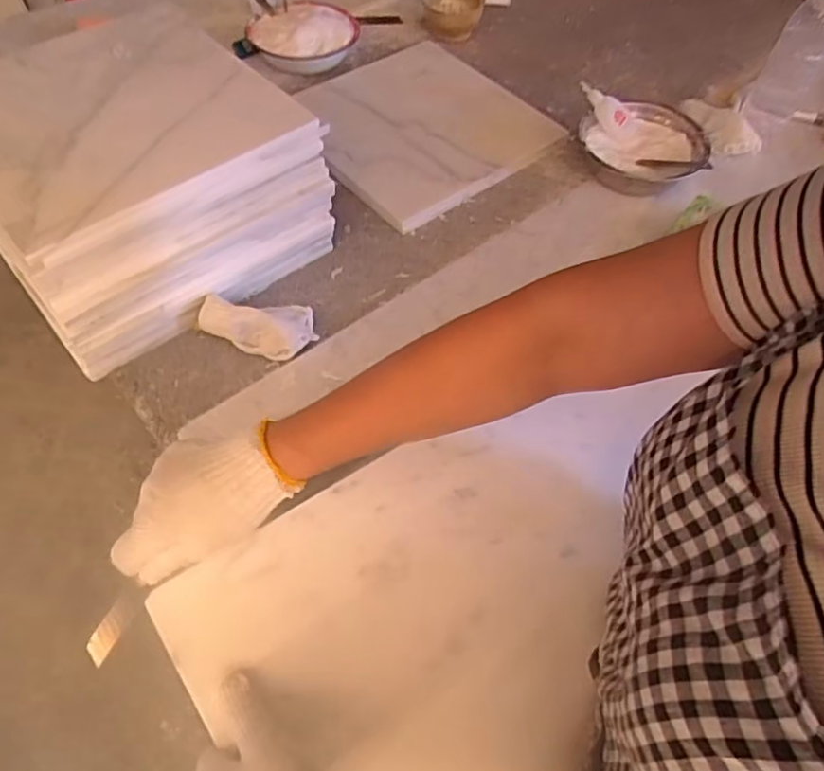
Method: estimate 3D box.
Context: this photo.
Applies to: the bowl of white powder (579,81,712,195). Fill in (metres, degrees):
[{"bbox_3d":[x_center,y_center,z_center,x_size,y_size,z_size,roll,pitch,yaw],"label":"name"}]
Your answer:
[{"bbox_3d":[0.300,-0.322,0.805,0.151,0.061,0.146,1,57,-1],"label":"bowl of white powder"}]

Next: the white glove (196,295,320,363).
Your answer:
[{"bbox_3d":[-0.162,-0.070,0.637,0.120,0.044,0.058,13,58,7],"label":"white glove"}]

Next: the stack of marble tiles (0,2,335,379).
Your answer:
[{"bbox_3d":[-0.299,-0.236,0.674,0.306,0.158,0.320,-34,64,-21],"label":"stack of marble tiles"}]

